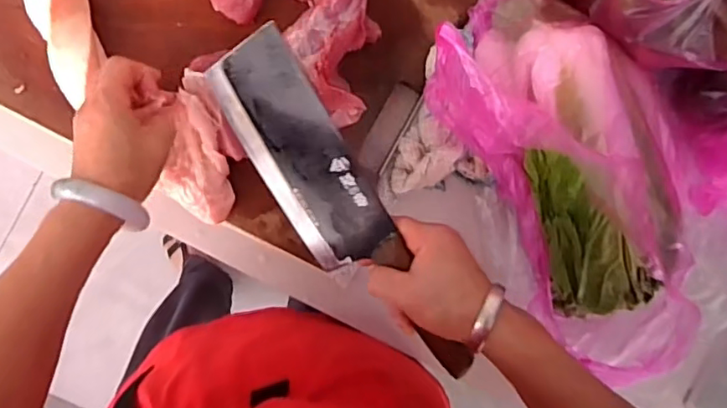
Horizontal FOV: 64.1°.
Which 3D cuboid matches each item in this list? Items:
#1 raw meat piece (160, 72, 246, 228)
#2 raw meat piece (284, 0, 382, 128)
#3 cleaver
[{"bbox_3d":[-0.136,-0.047,0.496,0.062,0.027,0.123,-1,103,-8],"label":"raw meat piece"},{"bbox_3d":[-0.028,-0.162,0.503,0.078,0.032,0.176,-21,98,-6],"label":"raw meat piece"},{"bbox_3d":[-0.022,0.011,0.440,0.084,0.017,0.284,-24,103,34],"label":"cleaver"}]

